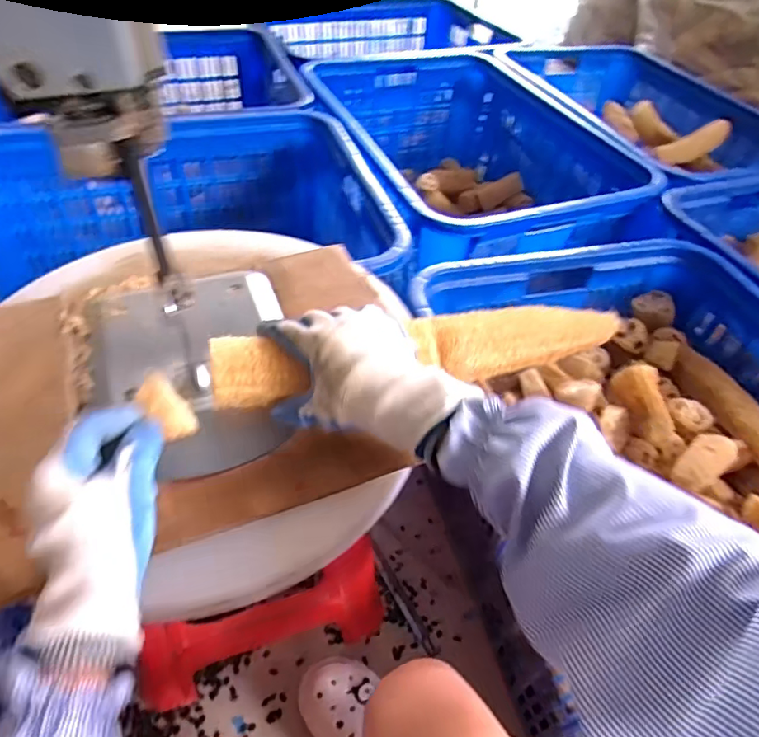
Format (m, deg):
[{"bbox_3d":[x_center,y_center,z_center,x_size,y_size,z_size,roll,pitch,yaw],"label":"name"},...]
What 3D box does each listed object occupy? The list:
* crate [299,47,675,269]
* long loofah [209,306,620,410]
[{"bbox_3d":[0.191,-0.512,1.372,0.629,0.306,0.915,-11,50,-15],"label":"crate"},{"bbox_3d":[0.061,-0.020,0.485,0.415,0.048,0.058,-8,49,-20],"label":"long loofah"}]

